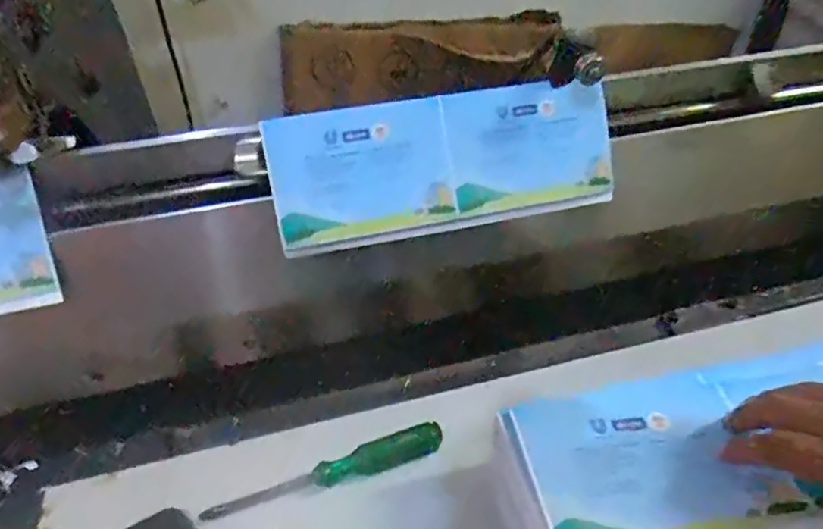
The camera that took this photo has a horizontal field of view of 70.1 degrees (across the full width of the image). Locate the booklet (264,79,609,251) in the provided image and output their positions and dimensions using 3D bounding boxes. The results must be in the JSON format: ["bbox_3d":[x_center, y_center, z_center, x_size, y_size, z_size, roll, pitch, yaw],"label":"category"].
[{"bbox_3d":[0.031,-0.090,0.514,0.302,0.112,0.017,-11,8,-9],"label":"booklet"}]

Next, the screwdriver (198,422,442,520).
[{"bbox_3d":[-0.062,0.161,0.444,0.181,0.027,0.022,-16,46,-14],"label":"screwdriver"}]

